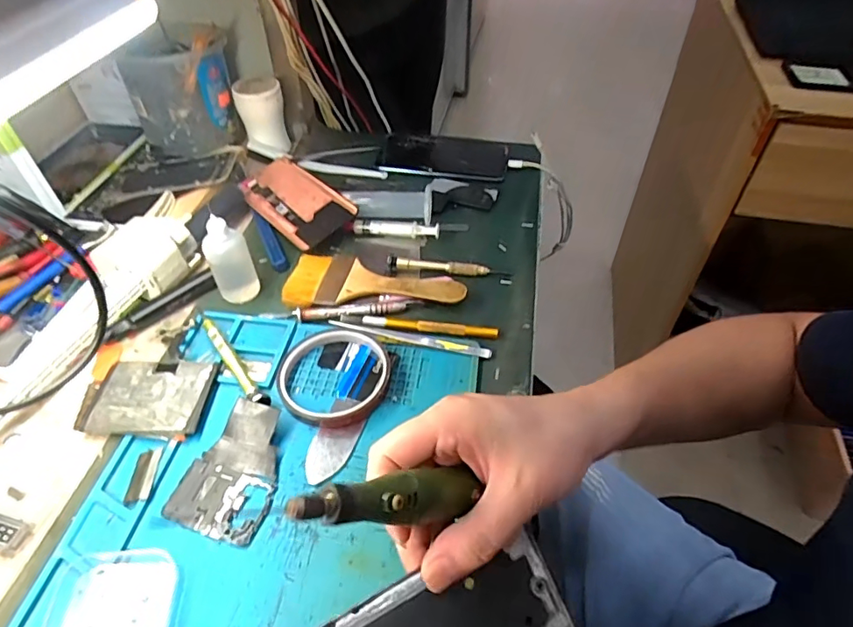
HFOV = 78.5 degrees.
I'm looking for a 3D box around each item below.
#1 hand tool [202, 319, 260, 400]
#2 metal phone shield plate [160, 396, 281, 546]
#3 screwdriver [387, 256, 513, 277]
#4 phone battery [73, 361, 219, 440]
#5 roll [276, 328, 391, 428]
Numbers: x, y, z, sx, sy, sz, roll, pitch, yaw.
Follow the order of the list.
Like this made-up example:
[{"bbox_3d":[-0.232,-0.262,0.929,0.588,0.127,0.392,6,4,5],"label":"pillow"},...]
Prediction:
[{"bbox_3d":[-0.157,0.039,0.420,0.009,0.013,0.102,-30,53,-25],"label":"hand tool"},{"bbox_3d":[-0.130,0.103,0.355,0.063,0.013,0.089,12,48,12],"label":"metal phone shield plate"},{"bbox_3d":[0.022,-0.045,0.494,0.115,0.014,0.010,4,47,4],"label":"screwdriver"},{"bbox_3d":[-0.218,0.064,0.399,0.101,0.010,0.064,1,47,2],"label":"phone battery"},{"bbox_3d":[-0.073,0.047,0.410,0.088,0.014,0.087,0,47,0],"label":"roll"}]

